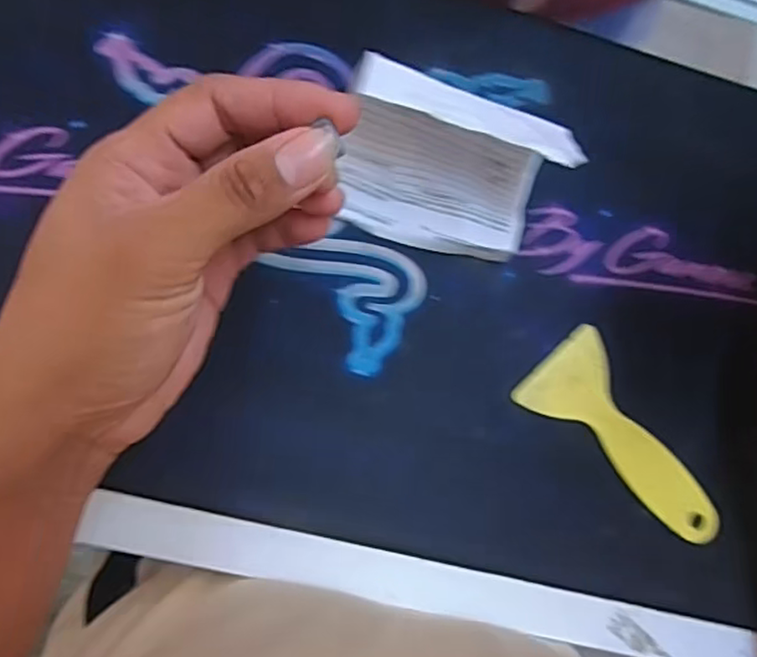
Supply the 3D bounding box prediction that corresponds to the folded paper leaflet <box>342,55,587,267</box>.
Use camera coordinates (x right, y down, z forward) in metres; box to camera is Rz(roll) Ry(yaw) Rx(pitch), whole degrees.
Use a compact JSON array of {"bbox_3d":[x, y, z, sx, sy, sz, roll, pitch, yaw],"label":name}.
[{"bbox_3d":[0.031,-0.077,0.310,0.105,0.061,0.069,18,82,-6],"label":"folded paper leaflet"}]

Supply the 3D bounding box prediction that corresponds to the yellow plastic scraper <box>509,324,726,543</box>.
[{"bbox_3d":[0.130,0.063,0.339,0.052,0.004,0.126,-40,91,-10],"label":"yellow plastic scraper"}]

